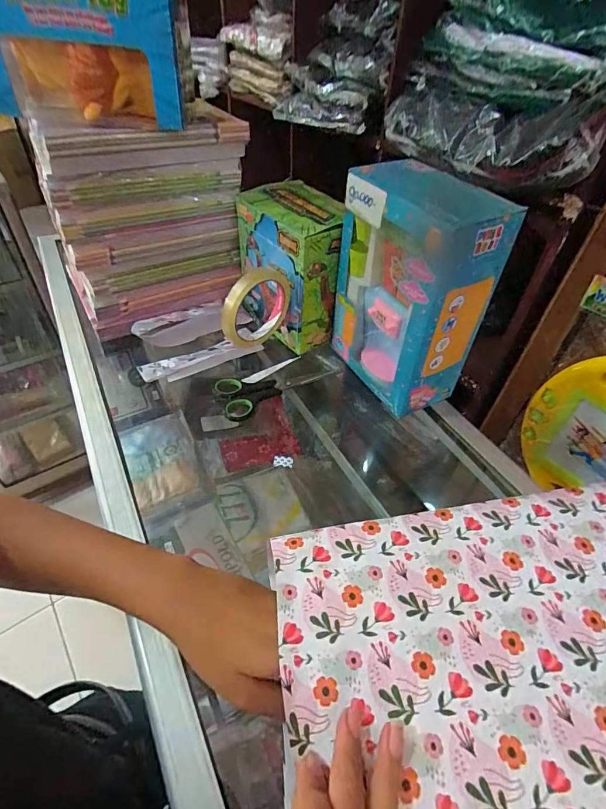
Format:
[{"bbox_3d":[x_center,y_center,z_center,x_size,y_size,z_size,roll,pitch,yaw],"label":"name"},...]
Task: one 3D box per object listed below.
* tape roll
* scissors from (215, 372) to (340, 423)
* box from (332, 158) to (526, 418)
[{"bbox_3d":[-0.053,-0.104,0.468,0.090,0.108,0.014,-33,56,-30],"label":"tape roll"},{"bbox_3d":[-0.034,-0.026,0.491,0.145,0.017,0.058,-22,51,-23],"label":"scissors"},{"bbox_3d":[0.109,-0.118,0.433,0.085,0.215,0.149,-19,51,-21],"label":"box"}]

